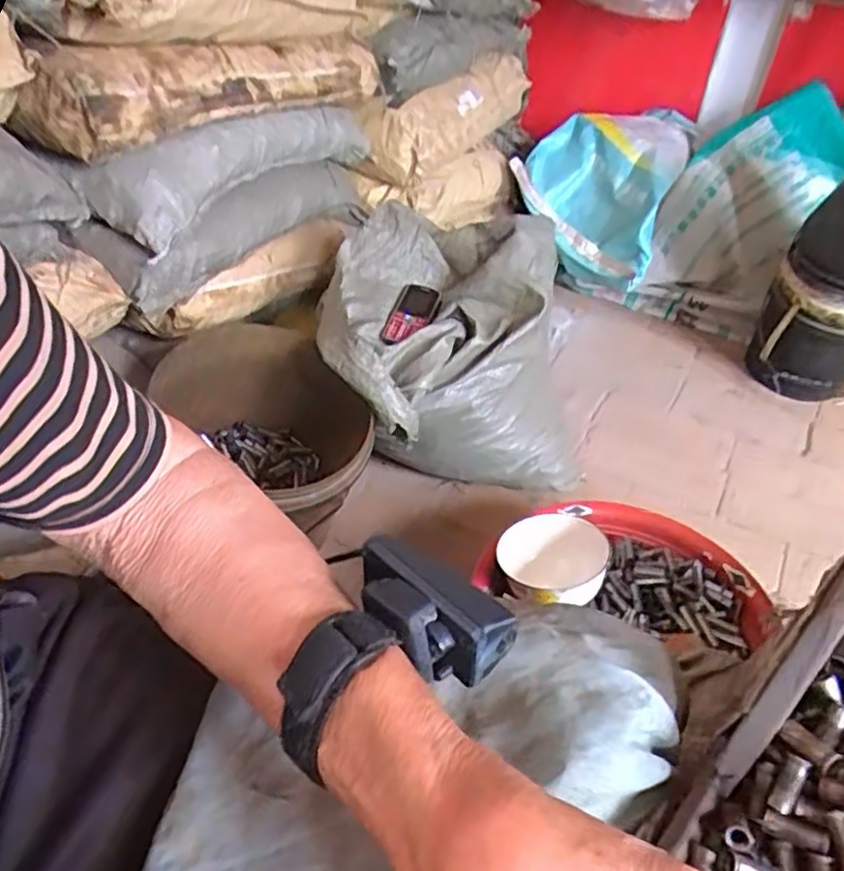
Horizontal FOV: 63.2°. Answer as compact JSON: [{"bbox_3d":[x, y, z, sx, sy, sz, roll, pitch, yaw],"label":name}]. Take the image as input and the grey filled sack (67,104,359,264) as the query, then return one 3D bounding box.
[{"bbox_3d":[-0.240,-0.395,0.959,0.112,0.112,0.482,25,46,22],"label":"grey filled sack"}]

